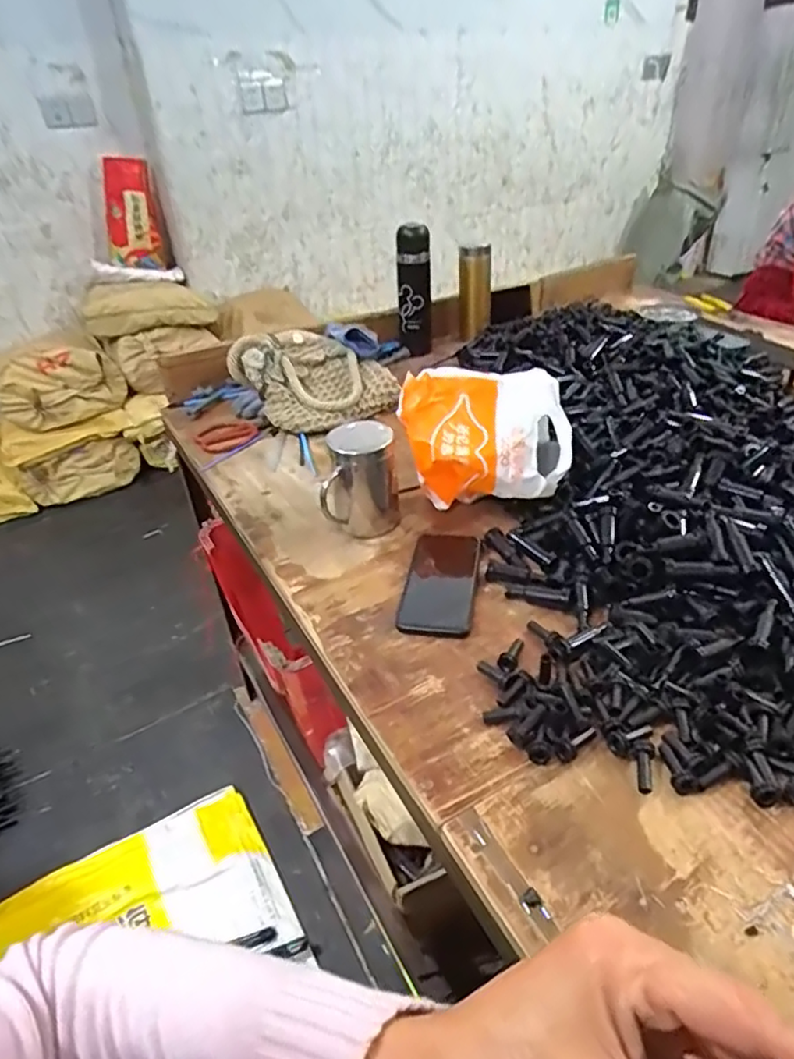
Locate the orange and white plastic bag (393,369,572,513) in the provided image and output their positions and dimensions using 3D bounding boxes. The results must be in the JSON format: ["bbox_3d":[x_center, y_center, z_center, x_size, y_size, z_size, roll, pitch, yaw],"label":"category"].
[{"bbox_3d":[0.105,-0.102,0.765,0.187,0.156,0.121,-1,36,4],"label":"orange and white plastic bag"}]

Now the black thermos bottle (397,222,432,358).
[{"bbox_3d":[0.032,-0.457,1.199,0.068,0.230,0.056,-3,36,2],"label":"black thermos bottle"}]

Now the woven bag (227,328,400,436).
[{"bbox_3d":[-0.138,-0.252,1.045,0.199,0.120,0.215,-32,43,-33],"label":"woven bag"}]

